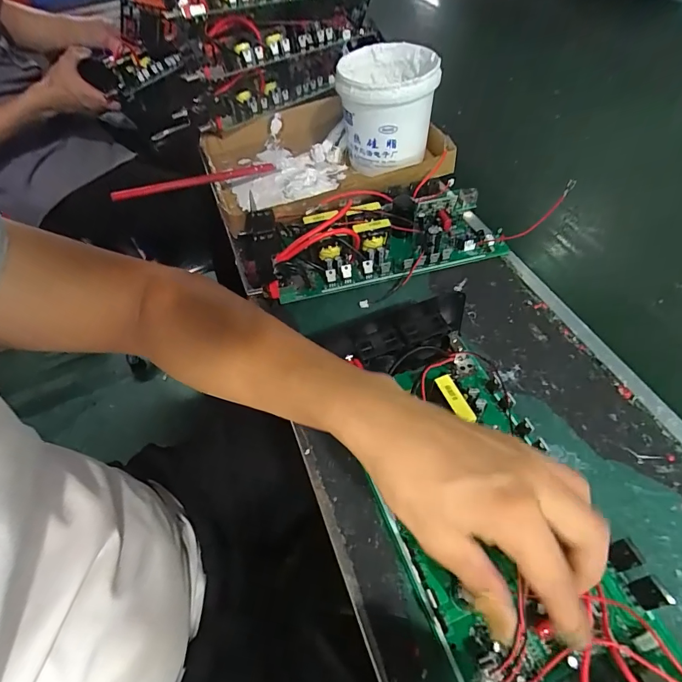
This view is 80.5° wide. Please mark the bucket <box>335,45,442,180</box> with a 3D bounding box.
[{"bbox_3d":[0.059,-0.300,0.530,0.119,0.113,0.125,1,53,6],"label":"bucket"}]

